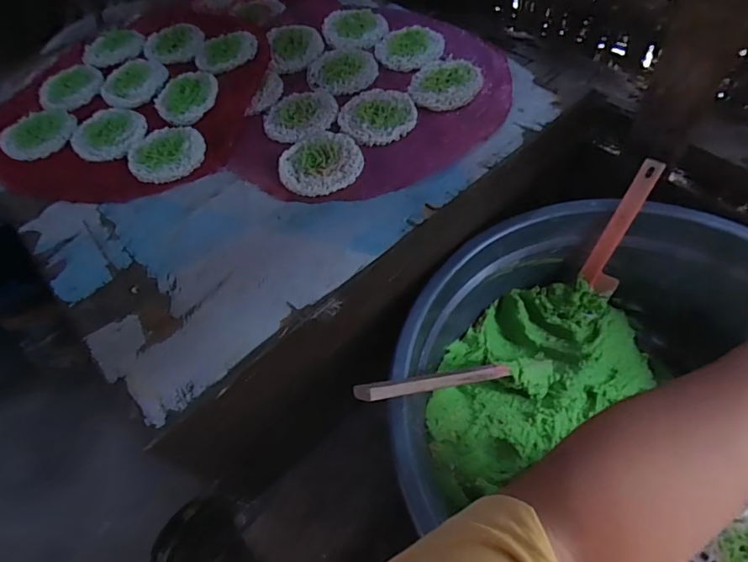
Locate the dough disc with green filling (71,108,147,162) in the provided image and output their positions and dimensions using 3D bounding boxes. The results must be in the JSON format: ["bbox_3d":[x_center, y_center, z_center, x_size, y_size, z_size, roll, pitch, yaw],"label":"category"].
[{"bbox_3d":[-0.294,-0.163,0.529,0.077,0.009,0.083,-1,59,2],"label":"dough disc with green filling"}]

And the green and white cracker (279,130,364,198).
[{"bbox_3d":[-0.052,-0.116,0.467,0.079,0.005,0.077,-3,56,5],"label":"green and white cracker"}]

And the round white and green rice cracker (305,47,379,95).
[{"bbox_3d":[-0.037,-0.241,0.550,0.079,0.004,0.084,-1,59,2],"label":"round white and green rice cracker"}]

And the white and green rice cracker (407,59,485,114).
[{"bbox_3d":[0.076,-0.210,0.510,0.071,0.006,0.080,23,62,21],"label":"white and green rice cracker"}]

